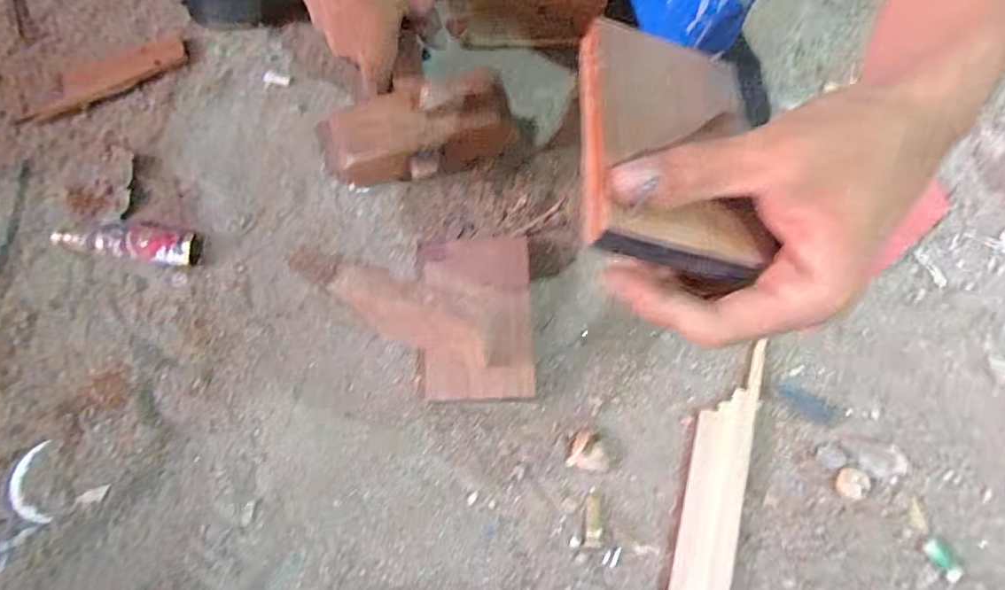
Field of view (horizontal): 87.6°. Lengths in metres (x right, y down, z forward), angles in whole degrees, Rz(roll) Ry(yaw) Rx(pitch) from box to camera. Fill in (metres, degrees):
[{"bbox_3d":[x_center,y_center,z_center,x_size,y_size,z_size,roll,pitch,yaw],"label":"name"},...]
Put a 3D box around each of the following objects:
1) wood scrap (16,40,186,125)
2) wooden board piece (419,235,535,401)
[{"bbox_3d":[-0.358,-0.193,0.469,0.147,0.006,0.037,-21,75,-4],"label":"wood scrap"},{"bbox_3d":[-0.020,0.016,0.389,0.081,0.022,0.118,-2,74,1],"label":"wooden board piece"}]

